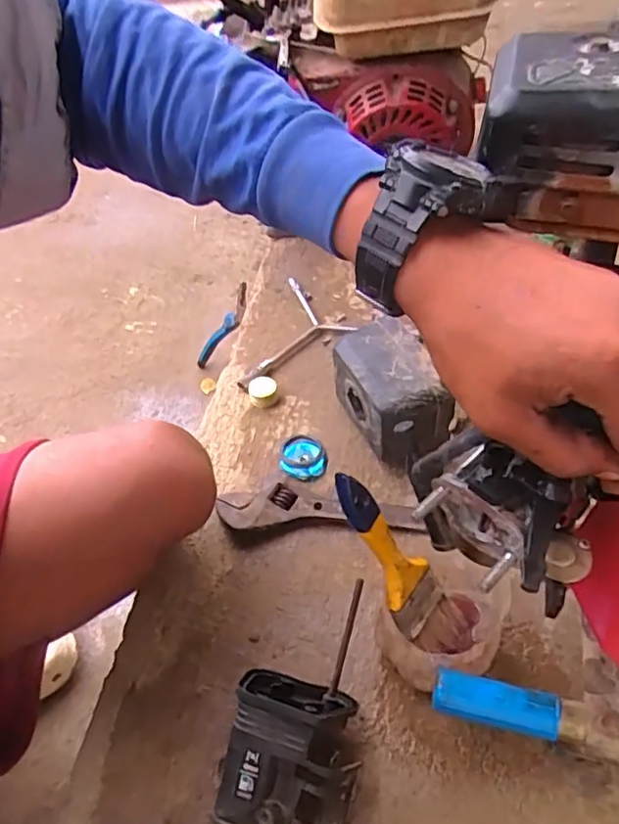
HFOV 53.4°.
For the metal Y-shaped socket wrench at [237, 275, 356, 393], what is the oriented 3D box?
[{"bbox_3d":[-0.003,-0.093,0.750,0.107,0.013,0.199,10,48,12],"label":"metal Y-shaped socket wrench"}]

